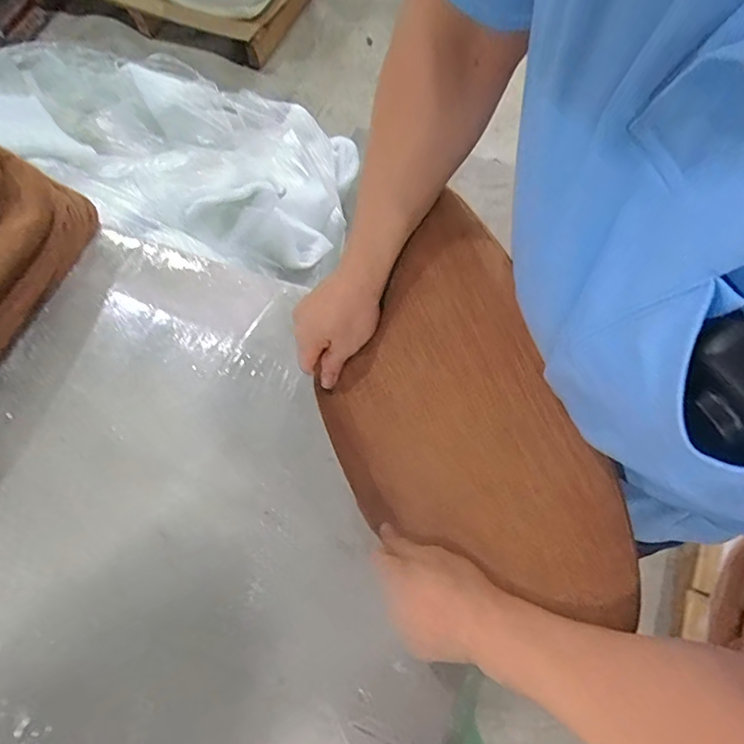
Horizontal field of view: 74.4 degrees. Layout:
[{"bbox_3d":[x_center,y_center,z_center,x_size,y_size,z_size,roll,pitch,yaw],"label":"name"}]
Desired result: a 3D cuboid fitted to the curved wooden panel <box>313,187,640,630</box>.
[{"bbox_3d":[0.064,0.052,0.440,0.030,0.238,0.332,2,56,-43],"label":"curved wooden panel"}]

